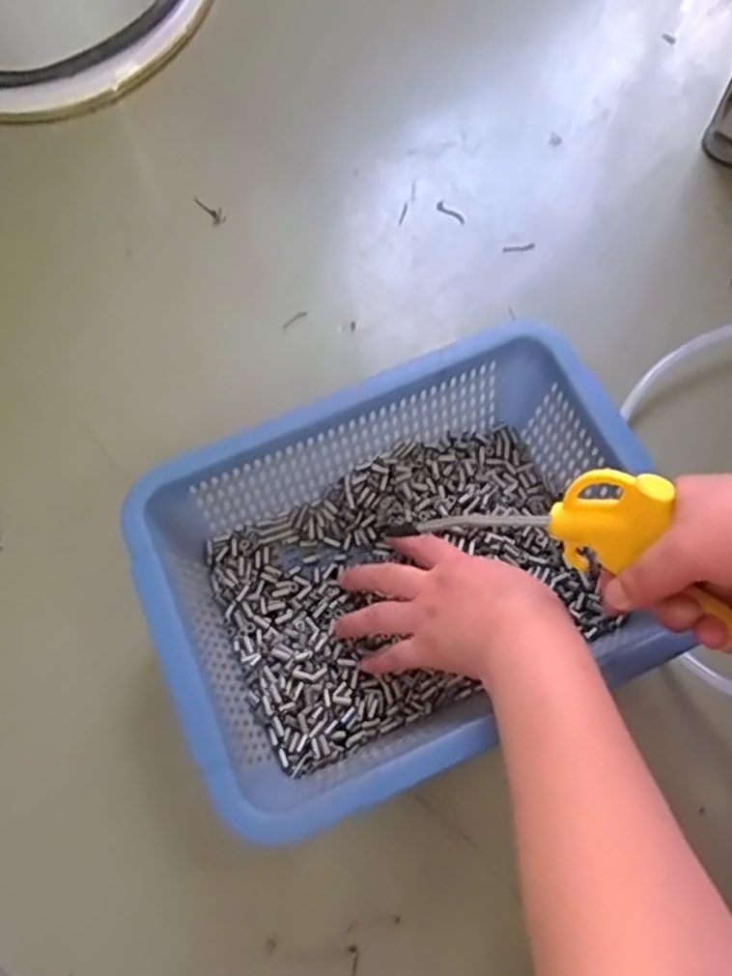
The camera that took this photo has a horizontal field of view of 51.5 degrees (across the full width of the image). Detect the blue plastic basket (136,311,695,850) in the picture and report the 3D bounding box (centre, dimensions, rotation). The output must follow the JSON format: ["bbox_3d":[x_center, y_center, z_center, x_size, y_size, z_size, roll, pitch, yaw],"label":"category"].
[{"bbox_3d":[0.025,0.049,0.482,0.301,0.095,0.219,-25,69,-8],"label":"blue plastic basket"}]

